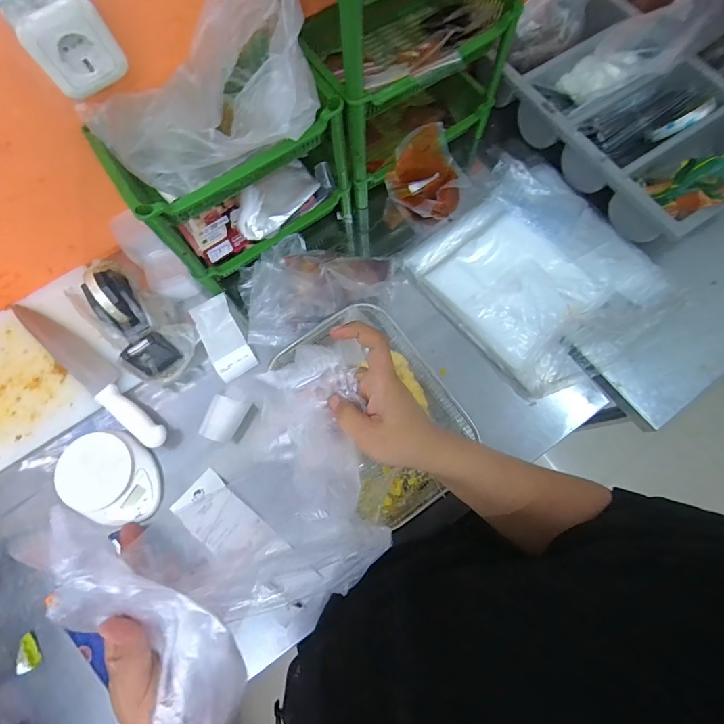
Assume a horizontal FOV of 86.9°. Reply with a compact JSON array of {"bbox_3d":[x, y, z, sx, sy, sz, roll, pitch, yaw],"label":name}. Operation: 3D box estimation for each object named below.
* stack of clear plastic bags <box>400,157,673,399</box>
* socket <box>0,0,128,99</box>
[{"bbox_3d":[0.283,-0.148,0.618,0.306,0.048,0.329,-38,77,-8],"label":"stack of clear plastic bags"},{"bbox_3d":[-0.315,-0.347,0.412,0.081,0.080,0.050,-36,76,-8],"label":"socket"}]

